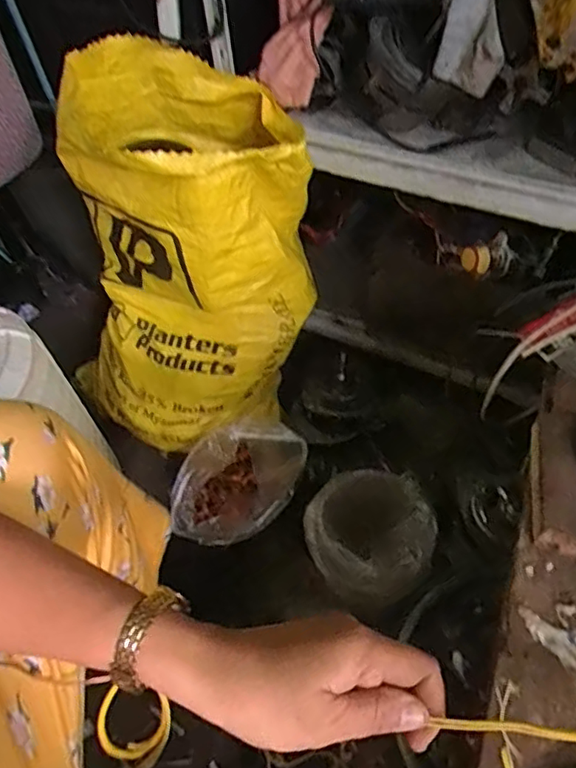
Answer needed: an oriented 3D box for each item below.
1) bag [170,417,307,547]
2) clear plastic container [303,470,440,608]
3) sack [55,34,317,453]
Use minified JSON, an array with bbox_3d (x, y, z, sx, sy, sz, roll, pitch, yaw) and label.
[{"bbox_3d":[-0.061,0.149,0.781,0.140,0.169,0.169,30,60,26],"label":"bag"},{"bbox_3d":[0.102,0.187,0.712,0.145,0.105,0.159,-3,52,4],"label":"clear plastic container"},{"bbox_3d":[-0.143,-0.179,0.812,0.329,0.470,0.287,-10,52,-2],"label":"sack"}]

